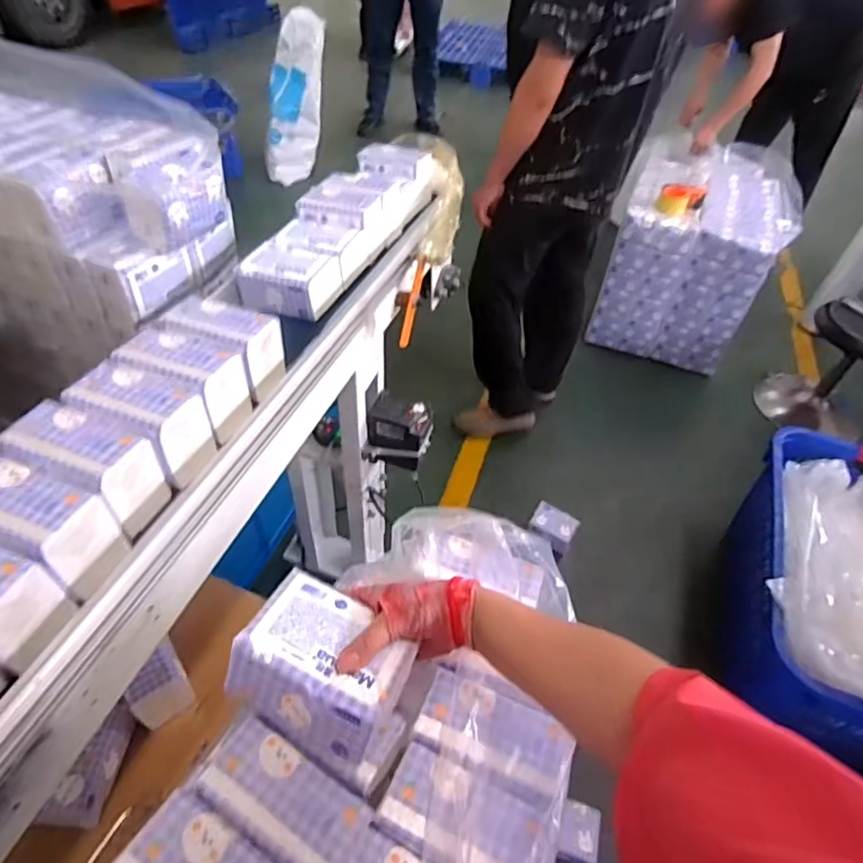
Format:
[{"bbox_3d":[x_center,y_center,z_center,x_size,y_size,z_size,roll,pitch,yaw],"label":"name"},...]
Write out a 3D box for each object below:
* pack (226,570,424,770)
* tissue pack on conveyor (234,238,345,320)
[{"bbox_3d":[-0.084,0.187,0.444,0.124,0.075,0.098,26,38,8],"label":"pack"},{"bbox_3d":[-0.202,-0.218,0.808,0.126,0.058,0.103,20,47,14],"label":"tissue pack on conveyor"}]

